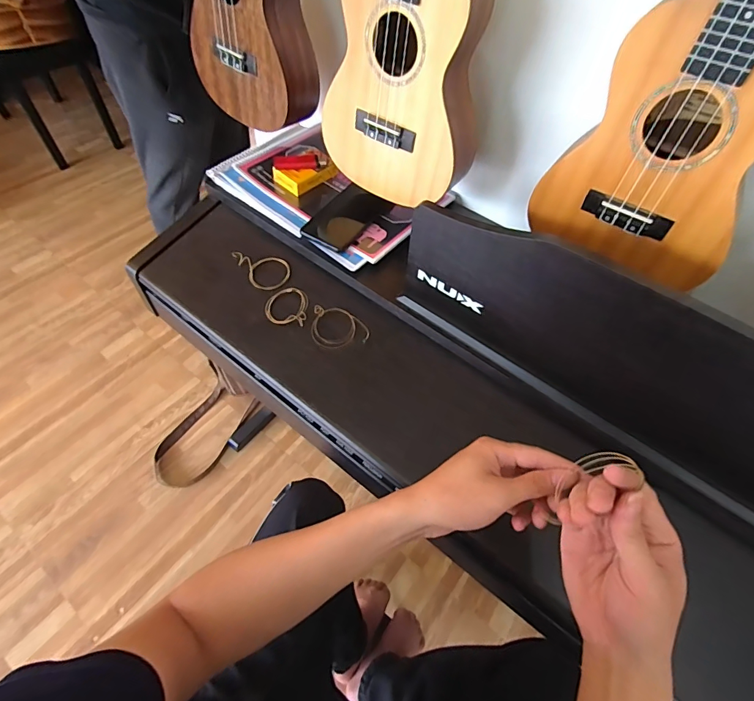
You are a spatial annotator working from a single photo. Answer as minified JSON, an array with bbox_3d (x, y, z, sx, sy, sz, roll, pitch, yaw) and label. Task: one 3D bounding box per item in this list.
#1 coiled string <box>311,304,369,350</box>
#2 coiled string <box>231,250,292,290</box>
[{"bbox_3d":[-0.051,-0.030,0.580,0.079,0.013,0.065,5,55,-1],"label":"coiled string"},{"bbox_3d":[-0.177,-0.118,0.630,0.088,0.008,0.060,9,67,-4],"label":"coiled string"}]

